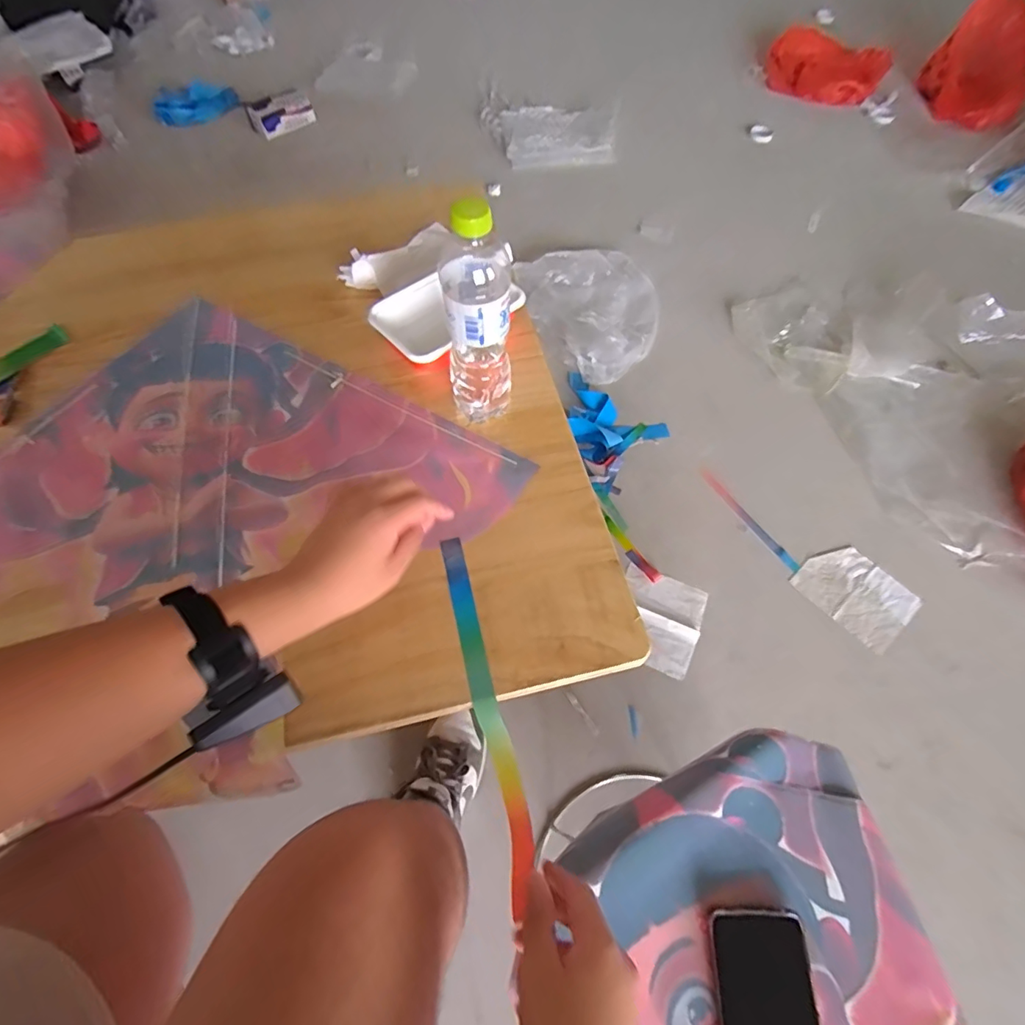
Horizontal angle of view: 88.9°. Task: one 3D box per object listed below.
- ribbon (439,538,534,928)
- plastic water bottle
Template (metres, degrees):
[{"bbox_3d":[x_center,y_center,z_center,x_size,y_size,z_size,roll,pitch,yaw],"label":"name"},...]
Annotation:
[{"bbox_3d":[-0.024,0.156,0.444,0.024,0.015,0.289,-13,67,-8],"label":"ribbon"},{"bbox_3d":[-0.032,-0.170,0.484,0.061,0.228,0.066,-5,61,-2],"label":"plastic water bottle"}]

